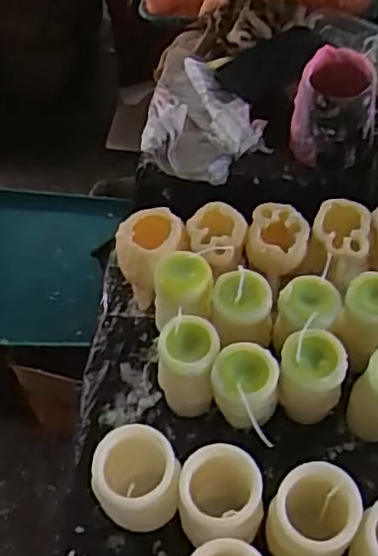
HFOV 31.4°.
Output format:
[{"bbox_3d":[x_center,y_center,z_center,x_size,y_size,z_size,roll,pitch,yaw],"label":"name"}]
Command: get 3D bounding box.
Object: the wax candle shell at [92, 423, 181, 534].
[{"bbox_3d":[-0.038,0.170,0.541,0.063,0.116,0.055,-9,53,-3],"label":"wax candle shell"}]

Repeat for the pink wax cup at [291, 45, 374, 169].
[{"bbox_3d":[0.171,-0.199,0.794,0.094,0.102,0.085,8,54,10],"label":"pink wax cup"}]

